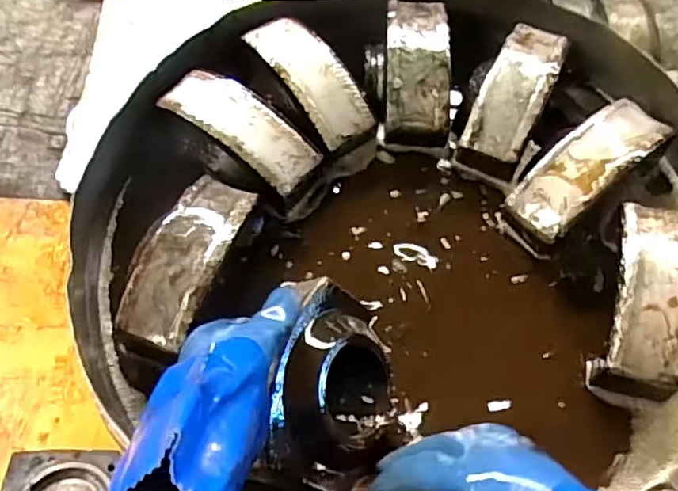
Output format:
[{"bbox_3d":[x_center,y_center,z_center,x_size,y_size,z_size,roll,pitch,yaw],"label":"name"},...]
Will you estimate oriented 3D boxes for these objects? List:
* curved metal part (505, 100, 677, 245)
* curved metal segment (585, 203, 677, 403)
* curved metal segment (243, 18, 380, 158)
[{"bbox_3d":[0.235,-0.078,0.568,0.175,0.043,0.065,-36,70,-17],"label":"curved metal part"},{"bbox_3d":[0.268,0.044,0.513,0.076,0.059,0.166,14,76,11],"label":"curved metal segment"},{"bbox_3d":[-0.032,-0.165,0.617,0.070,0.044,0.160,-36,70,-17],"label":"curved metal segment"}]

